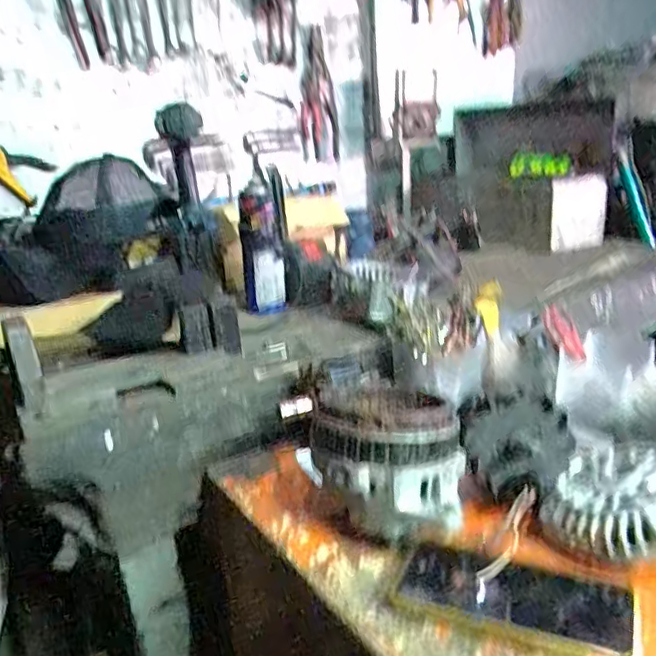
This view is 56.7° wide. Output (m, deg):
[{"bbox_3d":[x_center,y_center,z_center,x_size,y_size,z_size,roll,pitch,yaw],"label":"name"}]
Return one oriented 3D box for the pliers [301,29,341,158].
[{"bbox_3d":[-0.032,-0.564,1.493,0.031,0.299,0.117,12,31,42],"label":"pliers"}]

